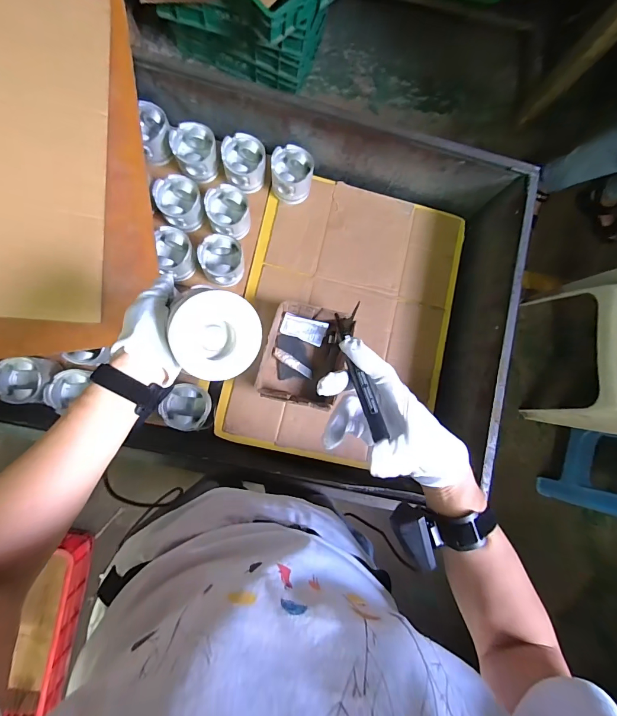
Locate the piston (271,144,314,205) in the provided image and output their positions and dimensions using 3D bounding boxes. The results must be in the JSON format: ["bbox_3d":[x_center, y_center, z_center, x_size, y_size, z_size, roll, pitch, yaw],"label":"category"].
[{"bbox_3d":[-0.038,-0.413,0.816,0.093,0.069,0.095,3,86,-7],"label":"piston"}]

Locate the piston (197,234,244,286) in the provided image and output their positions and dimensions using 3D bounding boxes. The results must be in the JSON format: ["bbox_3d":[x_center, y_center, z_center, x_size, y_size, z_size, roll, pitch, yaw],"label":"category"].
[{"bbox_3d":[-0.188,-0.208,0.775,0.098,0.068,0.093,0,86,-7],"label":"piston"}]

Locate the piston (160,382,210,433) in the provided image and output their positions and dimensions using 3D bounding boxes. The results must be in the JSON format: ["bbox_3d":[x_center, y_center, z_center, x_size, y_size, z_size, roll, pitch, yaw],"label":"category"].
[{"bbox_3d":[-0.250,0.101,0.756,0.081,0.080,0.089,0,86,-7],"label":"piston"}]

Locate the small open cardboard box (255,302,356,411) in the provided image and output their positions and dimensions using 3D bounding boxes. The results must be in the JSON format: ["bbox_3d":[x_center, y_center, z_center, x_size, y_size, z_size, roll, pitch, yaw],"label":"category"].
[{"bbox_3d":[-0.012,-0.006,0.777,0.172,0.080,0.208,16,84,-5],"label":"small open cardboard box"}]

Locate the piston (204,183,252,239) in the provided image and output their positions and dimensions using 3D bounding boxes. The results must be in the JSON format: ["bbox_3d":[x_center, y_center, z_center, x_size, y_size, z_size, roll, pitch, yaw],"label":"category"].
[{"bbox_3d":[-0.176,-0.307,0.785,0.094,0.067,0.109,2,86,-7],"label":"piston"}]

